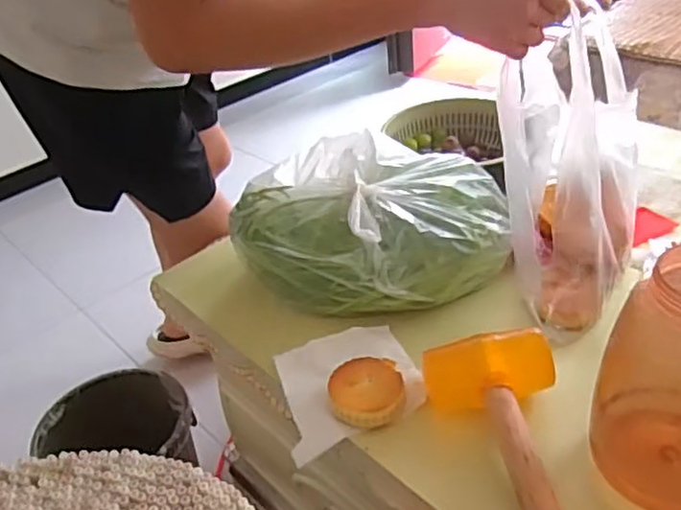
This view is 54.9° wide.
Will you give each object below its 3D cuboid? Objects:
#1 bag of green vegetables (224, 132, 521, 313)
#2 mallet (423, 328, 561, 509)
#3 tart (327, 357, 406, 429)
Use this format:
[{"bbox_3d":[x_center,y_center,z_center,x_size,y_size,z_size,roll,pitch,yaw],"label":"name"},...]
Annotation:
[{"bbox_3d":[0.038,-0.039,0.765,0.297,0.114,0.210,6,37,19],"label":"bag of green vegetables"},{"bbox_3d":[0.132,0.181,0.507,0.116,0.051,0.298,-4,35,6],"label":"mallet"},{"bbox_3d":[0.025,0.130,0.624,0.069,0.024,0.065,-5,35,4],"label":"tart"}]

